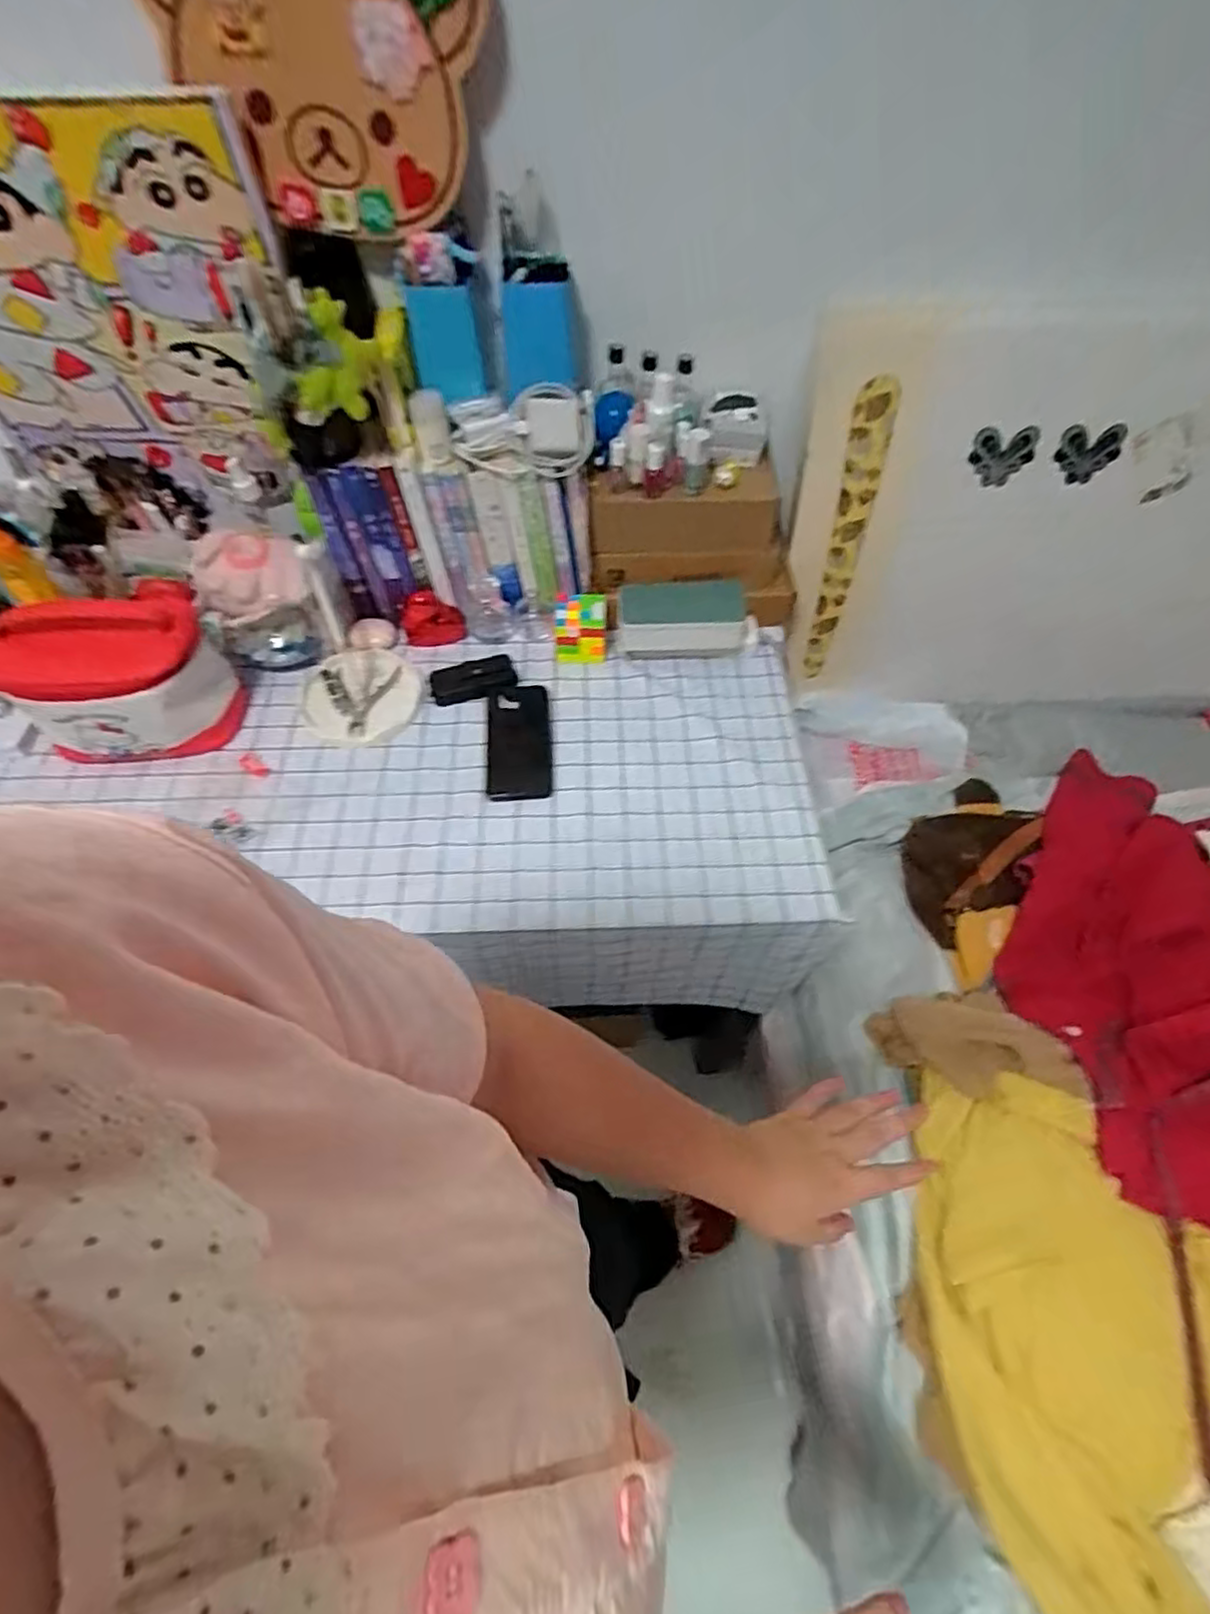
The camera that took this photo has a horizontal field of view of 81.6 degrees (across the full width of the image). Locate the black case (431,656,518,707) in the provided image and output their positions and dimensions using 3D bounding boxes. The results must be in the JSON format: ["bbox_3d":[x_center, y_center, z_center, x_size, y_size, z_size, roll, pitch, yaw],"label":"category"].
[{"bbox_3d":[-0.163,-0.159,0.873,0.102,0.021,0.051,-18,60,-7],"label":"black case"}]

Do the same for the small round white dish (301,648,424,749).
[{"bbox_3d":[-0.296,-0.135,0.854,0.138,0.018,0.141,-2,59,3],"label":"small round white dish"}]

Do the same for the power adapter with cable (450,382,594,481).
[{"bbox_3d":[-0.090,-0.424,0.794,0.162,0.065,0.065,-6,59,0],"label":"power adapter with cable"}]

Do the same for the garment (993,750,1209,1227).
[{"bbox_3d":[0.680,0.182,0.831,0.334,0.148,0.633,8,47,8],"label":"garment"}]

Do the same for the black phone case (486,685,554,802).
[{"bbox_3d":[-0.102,-0.079,0.831,0.074,0.004,0.161,-6,59,0],"label":"black phone case"}]

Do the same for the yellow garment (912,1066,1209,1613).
[{"bbox_3d":[0.476,0.535,0.626,0.284,0.124,0.553,-9,59,-1],"label":"yellow garment"}]

